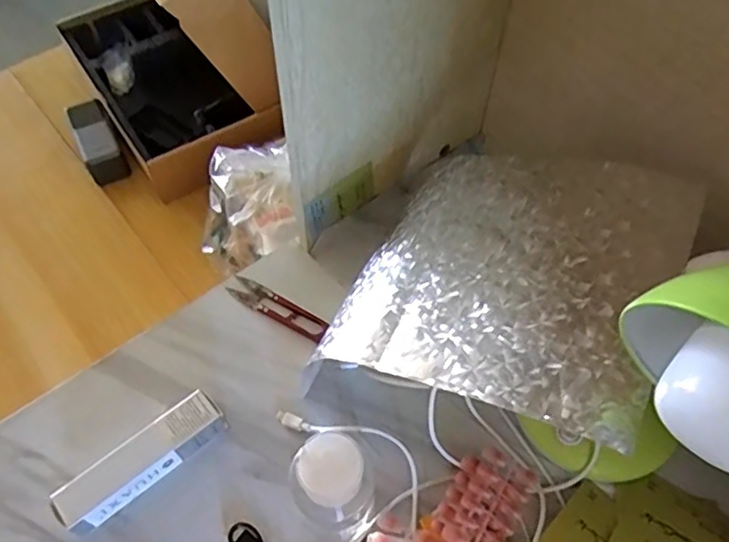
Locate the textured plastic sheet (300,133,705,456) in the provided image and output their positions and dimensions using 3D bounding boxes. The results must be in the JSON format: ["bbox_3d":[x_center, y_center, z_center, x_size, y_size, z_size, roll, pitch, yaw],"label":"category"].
[{"bbox_3d":[0.105,-0.002,0.453,0.224,0.018,0.228,15,56,34],"label":"textured plastic sheet"}]

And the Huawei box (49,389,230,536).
[{"bbox_3d":[-0.180,0.155,0.507,0.138,0.034,0.034,-35,64,-19],"label":"Huawei box"}]

